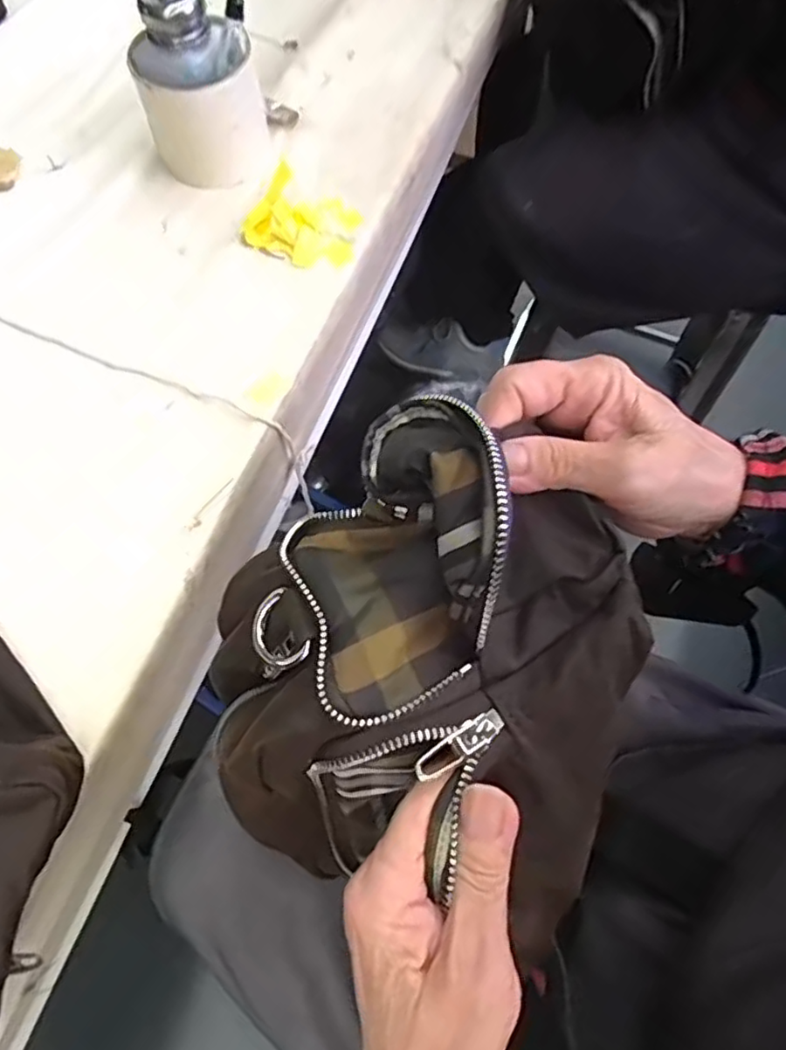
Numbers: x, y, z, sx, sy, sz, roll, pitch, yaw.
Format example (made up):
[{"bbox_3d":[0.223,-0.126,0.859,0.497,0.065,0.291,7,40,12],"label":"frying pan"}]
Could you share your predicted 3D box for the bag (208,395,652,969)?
[{"bbox_3d":[0.015,0.039,0.216,0.139,0.075,0.150,19,68,6],"label":"bag"}]

